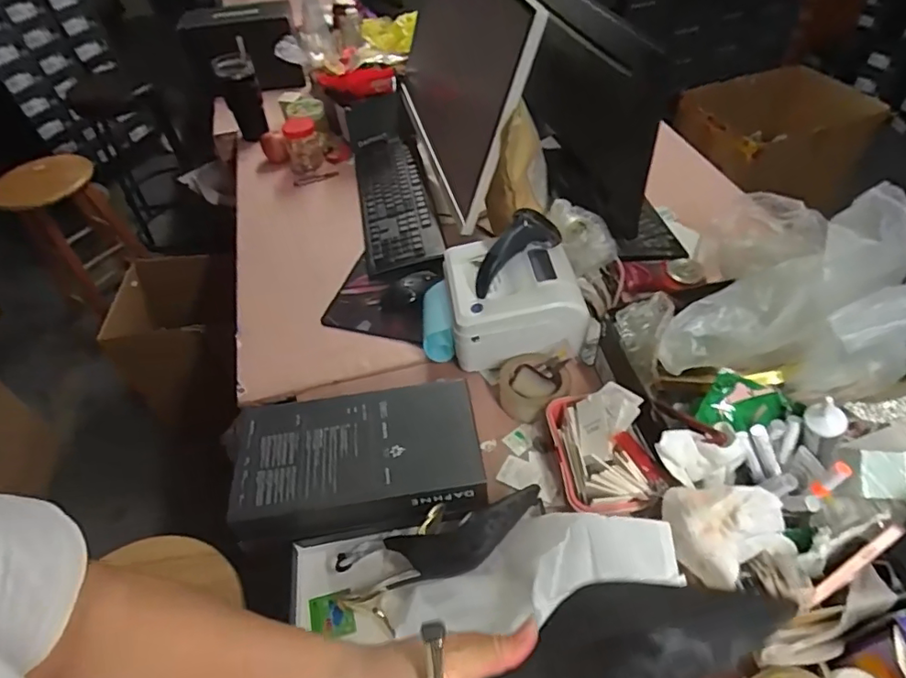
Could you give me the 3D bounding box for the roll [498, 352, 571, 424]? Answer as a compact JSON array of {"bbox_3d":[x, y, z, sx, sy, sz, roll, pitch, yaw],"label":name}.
[{"bbox_3d":[0.117,0.072,0.793,0.097,0.052,0.101,-3,48,3],"label":"roll"}]

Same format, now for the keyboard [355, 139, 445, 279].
[{"bbox_3d":[-0.122,-0.292,1.135,0.145,0.039,0.455,-10,48,-4],"label":"keyboard"}]

